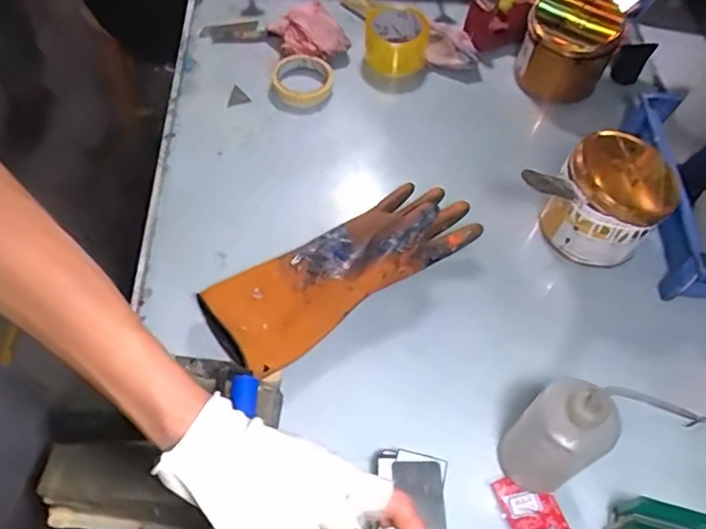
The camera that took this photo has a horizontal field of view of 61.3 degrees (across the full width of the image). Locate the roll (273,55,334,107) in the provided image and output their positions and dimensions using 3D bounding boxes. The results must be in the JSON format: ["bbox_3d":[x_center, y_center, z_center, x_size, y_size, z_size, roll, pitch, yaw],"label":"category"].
[{"bbox_3d":[-0.082,-0.286,0.915,0.099,0.023,0.097,2,58,-3],"label":"roll"}]

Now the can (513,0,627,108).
[{"bbox_3d":[0.322,-0.332,0.892,0.132,0.117,0.144,2,58,-3],"label":"can"}]

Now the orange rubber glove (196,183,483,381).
[{"bbox_3d":[-0.004,-0.002,0.709,0.341,0.075,0.126,-30,65,-20],"label":"orange rubber glove"}]

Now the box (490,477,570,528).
[{"bbox_3d":[0.184,0.253,0.607,0.051,0.011,0.080,-17,61,-14],"label":"box"}]

